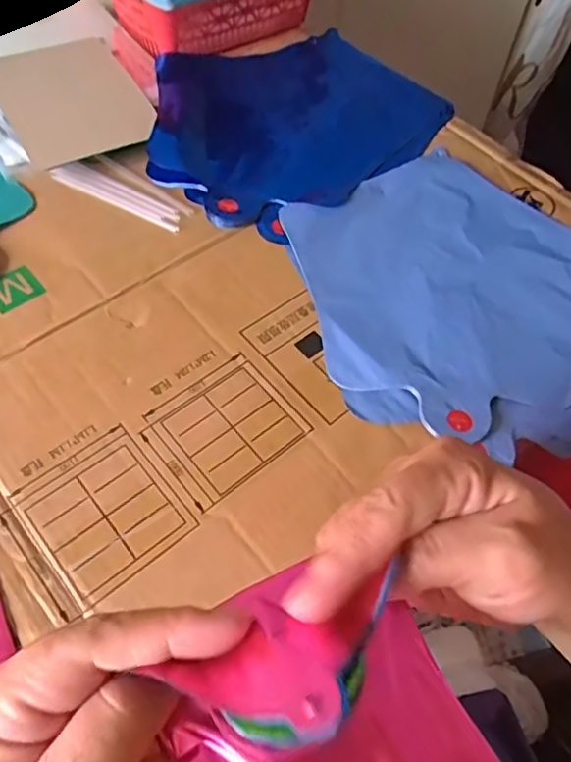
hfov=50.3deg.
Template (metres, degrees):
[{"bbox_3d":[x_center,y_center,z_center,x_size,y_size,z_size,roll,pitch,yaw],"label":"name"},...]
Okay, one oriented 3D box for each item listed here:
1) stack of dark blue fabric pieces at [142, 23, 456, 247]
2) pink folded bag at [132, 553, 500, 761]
[{"bbox_3d":[-0.001,-0.238,0.531,0.223,0.015,0.267,40,63,22],"label":"stack of dark blue fabric pieces"},{"bbox_3d":[0.008,0.092,0.169,0.080,0.041,0.074,-23,60,-17],"label":"pink folded bag"}]

